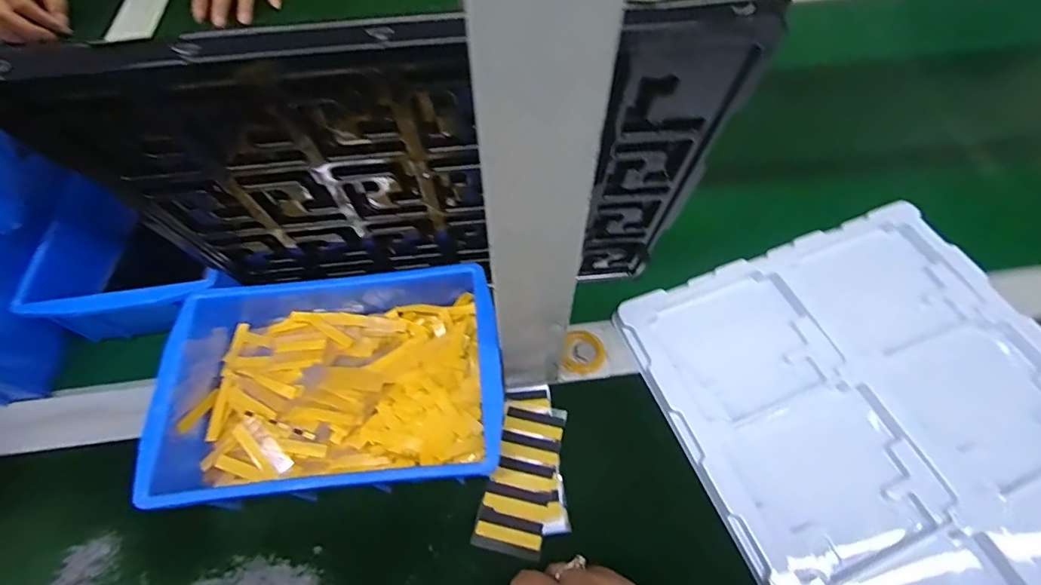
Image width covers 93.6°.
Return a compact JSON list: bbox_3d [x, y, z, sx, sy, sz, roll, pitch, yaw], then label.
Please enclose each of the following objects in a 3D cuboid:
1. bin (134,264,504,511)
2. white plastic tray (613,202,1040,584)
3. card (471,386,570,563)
[{"bbox_3d":[-0.115,0.058,0.319,0.202,0.065,0.142,-4,60,-2],"label":"bin"},{"bbox_3d":[0.251,0.094,0.316,0.268,0.016,0.307,-19,62,-10],"label":"white plastic tray"},{"bbox_3d":[0.008,0.114,0.319,0.052,0.008,0.103,11,61,6],"label":"card"}]

